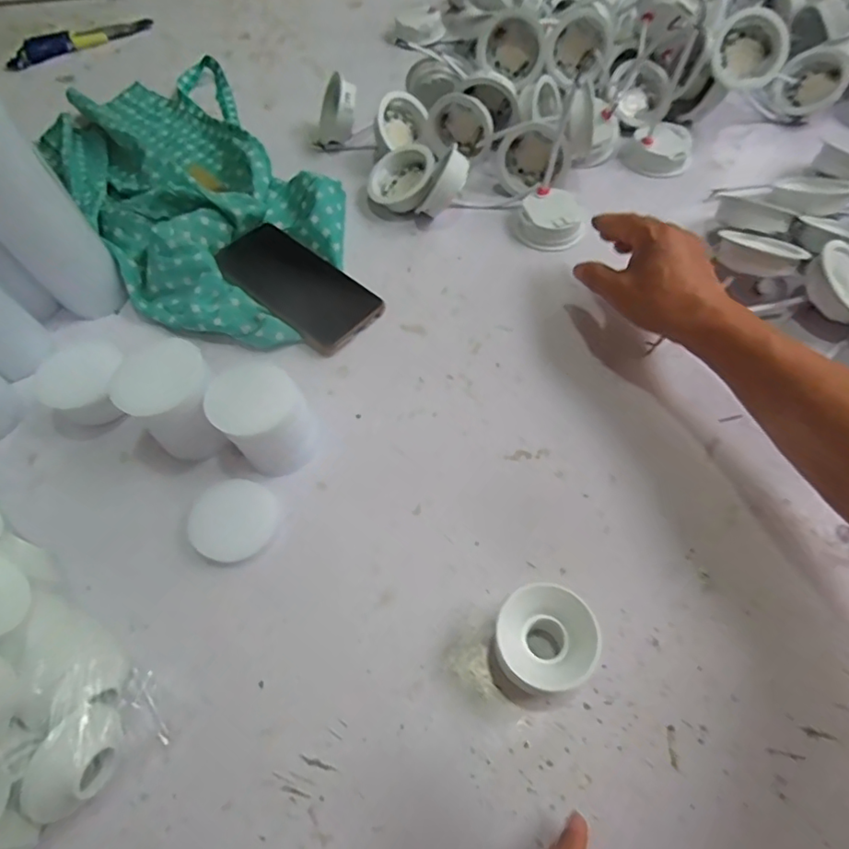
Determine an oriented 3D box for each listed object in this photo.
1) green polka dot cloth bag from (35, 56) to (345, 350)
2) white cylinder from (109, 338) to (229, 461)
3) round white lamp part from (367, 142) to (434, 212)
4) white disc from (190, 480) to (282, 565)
[{"bbox_3d":[-0.237,-0.252,0.577,0.222,0.053,0.469,-31,63,-15],"label":"green polka dot cloth bag"},{"bbox_3d":[-0.177,-0.016,0.410,0.058,0.073,0.058,-13,60,-6],"label":"white cylinder"},{"bbox_3d":[-0.023,-0.249,0.571,0.068,0.022,0.066,-7,73,19],"label":"round white lamp part"},{"bbox_3d":[-0.138,0.068,0.405,0.058,0.011,0.059,-1,59,2],"label":"white disc"}]

